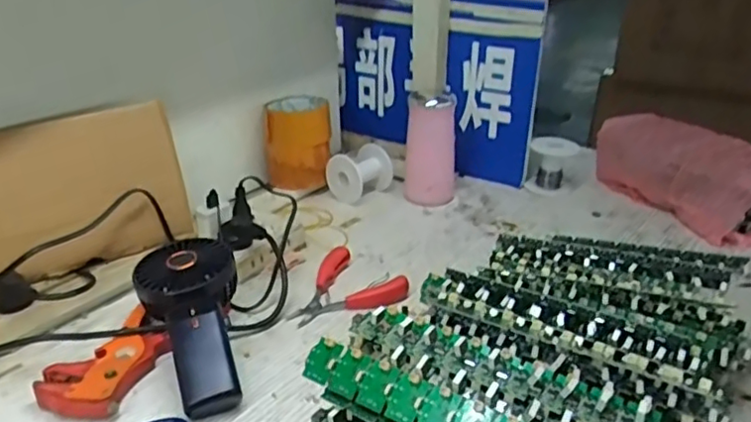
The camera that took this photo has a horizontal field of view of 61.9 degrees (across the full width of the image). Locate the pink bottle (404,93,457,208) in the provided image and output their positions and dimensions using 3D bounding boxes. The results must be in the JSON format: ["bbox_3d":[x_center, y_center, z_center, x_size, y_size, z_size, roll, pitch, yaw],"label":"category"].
[{"bbox_3d":[0.073,-0.078,0.812,0.060,0.135,0.050,-8,28,-16],"label":"pink bottle"}]

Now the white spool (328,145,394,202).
[{"bbox_3d":[-0.020,-0.051,0.833,0.068,0.063,0.065,-23,35,-38],"label":"white spool"}]

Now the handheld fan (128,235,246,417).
[{"bbox_3d":[-0.153,0.094,0.535,0.082,0.041,0.171,-10,48,-20],"label":"handheld fan"}]

